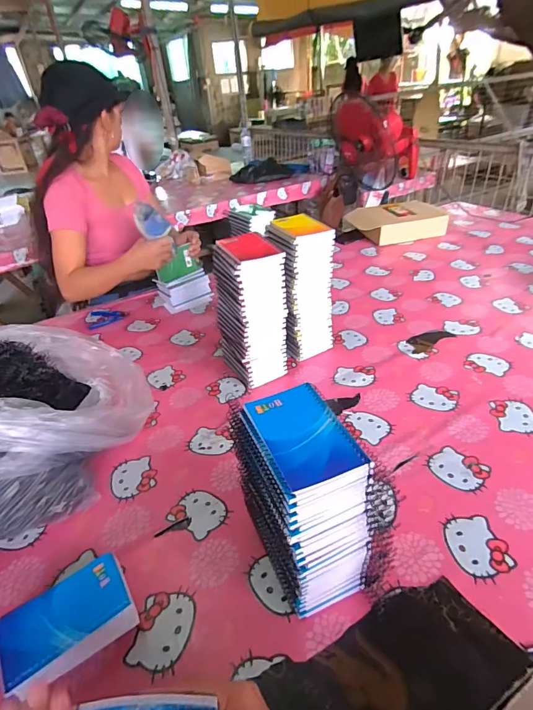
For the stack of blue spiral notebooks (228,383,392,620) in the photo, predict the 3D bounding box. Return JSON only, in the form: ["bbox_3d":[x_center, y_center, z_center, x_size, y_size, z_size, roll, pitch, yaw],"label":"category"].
[{"bbox_3d":[0.041,0.172,0.475,0.102,0.238,0.160,-18,36,-14],"label":"stack of blue spiral notebooks"}]

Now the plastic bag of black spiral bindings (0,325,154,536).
[{"bbox_3d":[-0.394,0.100,0.668,0.368,0.220,0.333,-15,36,-13],"label":"plastic bag of black spiral bindings"}]

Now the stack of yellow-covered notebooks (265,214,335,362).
[{"bbox_3d":[0.071,-0.134,0.860,0.110,0.289,0.129,-16,36,-12],"label":"stack of yellow-covered notebooks"}]

